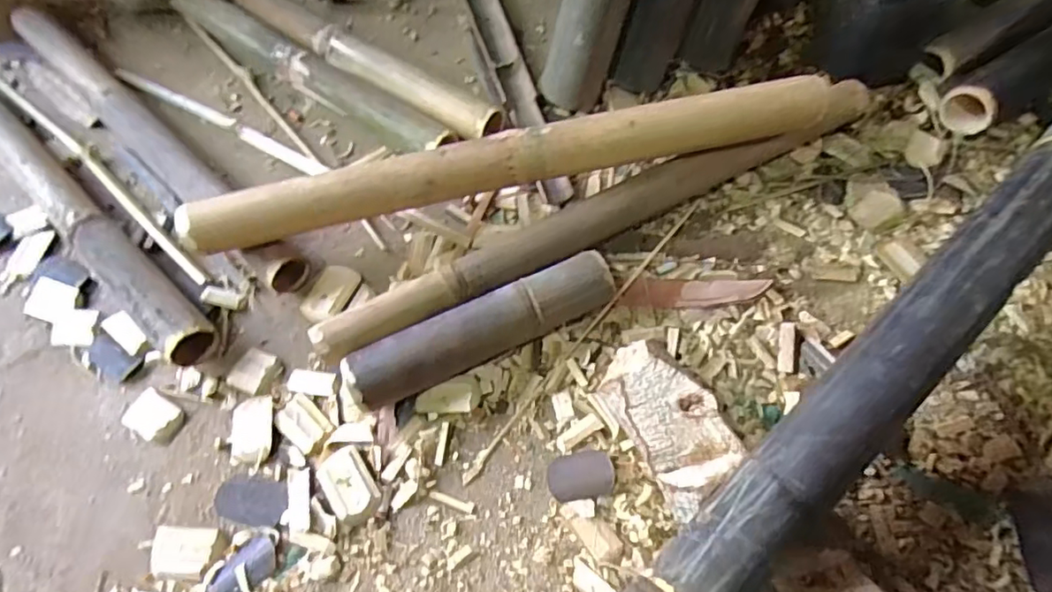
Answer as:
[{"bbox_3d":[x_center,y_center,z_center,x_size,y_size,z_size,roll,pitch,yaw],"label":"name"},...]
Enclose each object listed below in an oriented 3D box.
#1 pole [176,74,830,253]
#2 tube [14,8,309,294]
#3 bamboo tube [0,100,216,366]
[{"bbox_3d":[-0.013,-0.139,0.585,0.655,0.052,0.051,-13,63,-3],"label":"pole"},{"bbox_3d":[-0.473,-0.200,0.719,0.615,0.057,0.045,39,71,21],"label":"tube"},{"bbox_3d":[-0.565,-0.129,0.686,0.629,0.059,0.071,38,71,20],"label":"bamboo tube"}]

